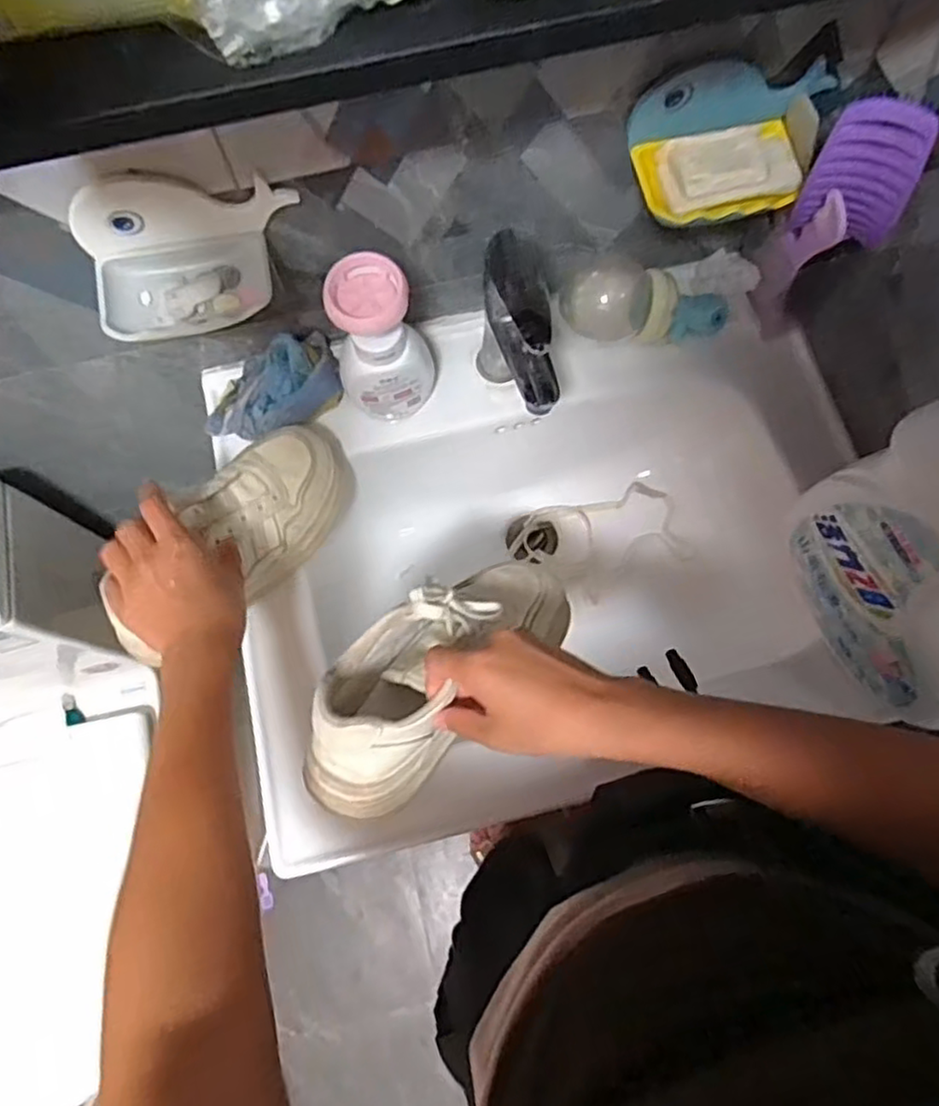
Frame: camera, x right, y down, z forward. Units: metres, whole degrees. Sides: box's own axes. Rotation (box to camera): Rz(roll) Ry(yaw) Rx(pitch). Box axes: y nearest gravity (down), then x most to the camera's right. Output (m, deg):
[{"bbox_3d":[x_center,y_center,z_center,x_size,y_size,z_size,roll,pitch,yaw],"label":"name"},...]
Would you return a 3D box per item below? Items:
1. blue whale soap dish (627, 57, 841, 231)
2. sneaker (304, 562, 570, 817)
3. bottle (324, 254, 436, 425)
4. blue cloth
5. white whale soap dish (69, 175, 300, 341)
[{"bbox_3d":[0.209,-0.316,0.525,0.154,0.064,0.087,-11,73,-2],"label":"blue whale soap dish"},{"bbox_3d":[-0.018,0.071,0.484,0.094,0.085,0.240,41,62,13],"label":"sneaker"},{"bbox_3d":[-0.078,-0.182,0.598,0.072,0.150,0.067,0,72,1],"label":"bottle"},{"bbox_3d":[-0.191,-0.155,0.648,0.139,0.058,0.082,-24,73,-6],"label":"blue cloth"},{"bbox_3d":[-0.204,-0.218,0.504,0.159,0.073,0.084,-12,73,-3],"label":"white whale soap dish"}]

